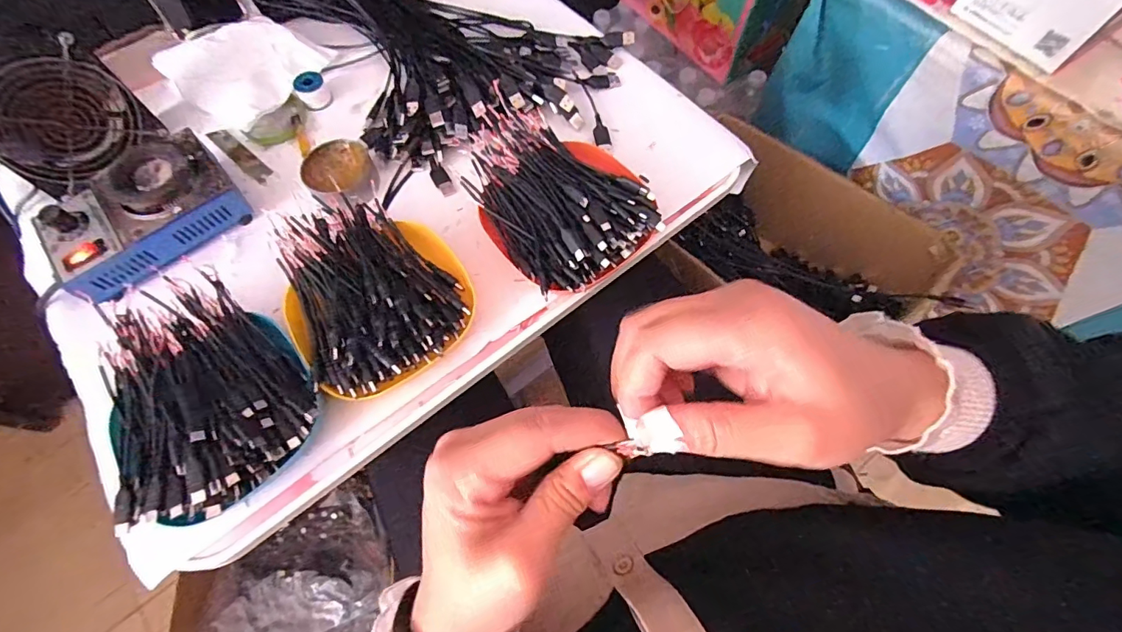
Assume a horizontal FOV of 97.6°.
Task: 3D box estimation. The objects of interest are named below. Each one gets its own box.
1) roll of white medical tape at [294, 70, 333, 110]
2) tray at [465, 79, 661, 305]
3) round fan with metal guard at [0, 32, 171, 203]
[{"bbox_3d":[-0.261,-0.237,0.516,0.028,0.026,0.027,0,67,1],"label":"roll of white medical tape"},{"bbox_3d":[-0.012,-0.109,0.426,0.124,0.045,0.181,-37,71,-13],"label":"tray"},{"bbox_3d":[-0.450,-0.177,0.445,0.032,0.105,0.119,35,72,14],"label":"round fan with metal guard"}]

